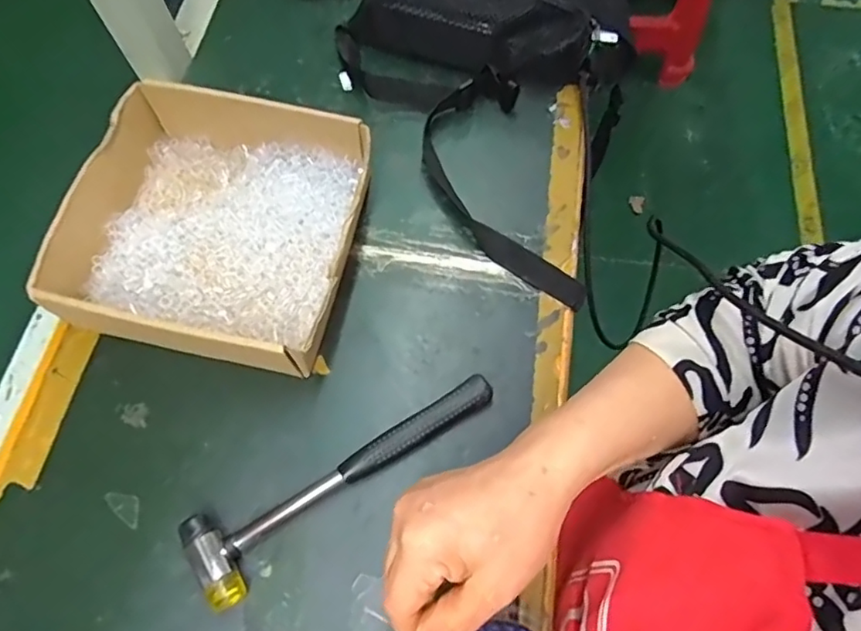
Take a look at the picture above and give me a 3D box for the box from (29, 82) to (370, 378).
[{"bbox_3d":[-0.167,-0.071,0.464,0.211,0.072,0.206,9,67,5],"label":"box"}]

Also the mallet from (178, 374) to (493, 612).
[{"bbox_3d":[-0.061,0.108,0.413,0.236,0.023,0.060,-34,70,-13],"label":"mallet"}]

